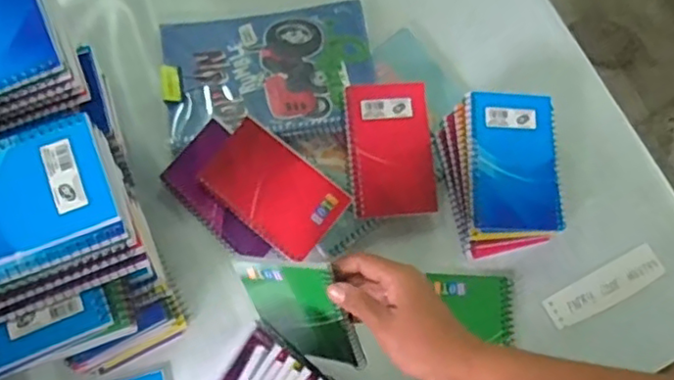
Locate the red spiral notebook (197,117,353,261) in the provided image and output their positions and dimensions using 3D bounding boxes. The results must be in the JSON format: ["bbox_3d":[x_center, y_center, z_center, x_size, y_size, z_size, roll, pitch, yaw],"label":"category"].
[{"bbox_3d":[-0.060,-0.001,0.600,0.130,0.007,0.081,39,89,10],"label":"red spiral notebook"}]

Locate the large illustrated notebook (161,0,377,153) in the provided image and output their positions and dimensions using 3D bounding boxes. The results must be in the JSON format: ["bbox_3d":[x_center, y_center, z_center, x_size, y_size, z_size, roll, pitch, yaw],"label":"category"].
[{"bbox_3d":[-0.069,-0.123,0.649,0.211,0.013,0.150,-9,67,-3],"label":"large illustrated notebook"}]

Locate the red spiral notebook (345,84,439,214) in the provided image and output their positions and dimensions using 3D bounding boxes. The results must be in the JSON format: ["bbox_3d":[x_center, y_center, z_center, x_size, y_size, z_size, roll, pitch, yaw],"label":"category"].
[{"bbox_3d":[0.054,-0.040,0.616,0.085,0.016,0.129,-4,89,-5],"label":"red spiral notebook"}]

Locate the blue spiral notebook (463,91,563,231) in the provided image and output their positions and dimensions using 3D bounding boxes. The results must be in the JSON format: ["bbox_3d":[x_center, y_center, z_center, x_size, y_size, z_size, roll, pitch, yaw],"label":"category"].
[{"bbox_3d":[0.168,-0.027,0.594,0.088,0.011,0.129,1,82,-8],"label":"blue spiral notebook"}]

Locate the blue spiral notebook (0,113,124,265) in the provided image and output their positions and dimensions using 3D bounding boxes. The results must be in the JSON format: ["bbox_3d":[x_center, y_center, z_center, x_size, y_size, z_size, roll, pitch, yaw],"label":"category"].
[{"bbox_3d":[-0.212,0.005,0.396,0.131,0.015,0.086,-22,76,-8],"label":"blue spiral notebook"}]

